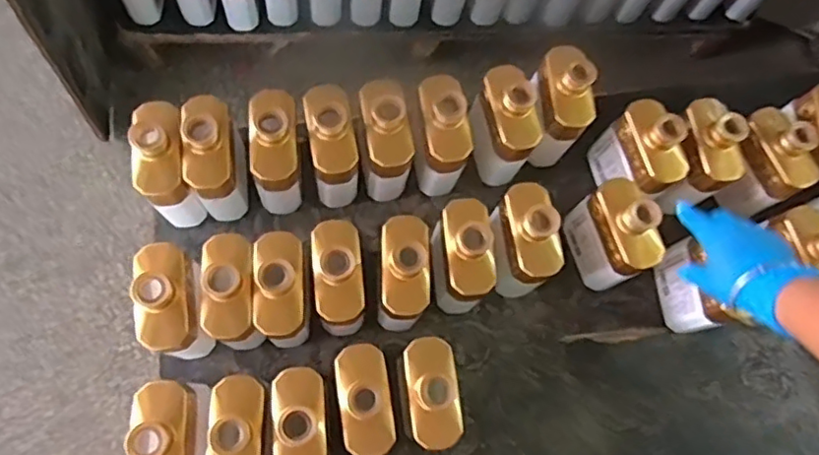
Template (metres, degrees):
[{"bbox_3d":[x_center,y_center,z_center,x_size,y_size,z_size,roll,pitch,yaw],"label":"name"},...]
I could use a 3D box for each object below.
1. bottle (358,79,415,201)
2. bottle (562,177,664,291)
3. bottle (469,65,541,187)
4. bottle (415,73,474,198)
[{"bbox_3d":[-0.030,-0.117,0.761,0.054,0.154,0.119,-8,75,-8],"label":"bottle"},{"bbox_3d":[0.253,0.010,0.749,0.058,0.162,0.111,-18,77,-11],"label":"bottle"},{"bbox_3d":[0.120,-0.131,0.783,0.054,0.157,0.109,-16,76,-10],"label":"bottle"},{"bbox_3d":[0.041,-0.112,0.765,0.055,0.150,0.099,-7,75,-8],"label":"bottle"}]

